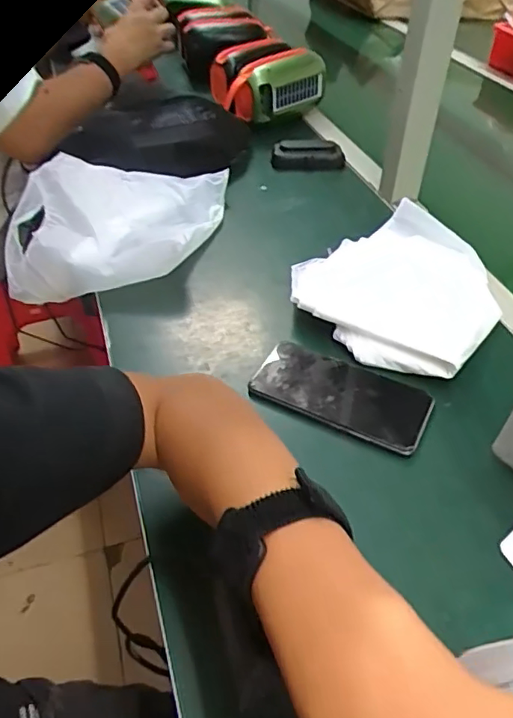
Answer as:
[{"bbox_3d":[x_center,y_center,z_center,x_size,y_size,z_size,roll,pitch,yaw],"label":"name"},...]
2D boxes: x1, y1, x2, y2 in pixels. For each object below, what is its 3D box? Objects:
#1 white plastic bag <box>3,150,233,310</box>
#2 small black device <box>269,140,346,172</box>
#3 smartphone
[{"bbox_3d":[-0.181,-0.167,0.688,0.246,0.065,0.244,8,45,7],"label":"white plastic bag"},{"bbox_3d":[0.077,-0.309,0.827,0.105,0.025,0.055,-1,44,-3],"label":"small black device"},{"bbox_3d":[0.076,0.032,0.496,0.153,0.011,0.078,20,47,18],"label":"smartphone"}]

